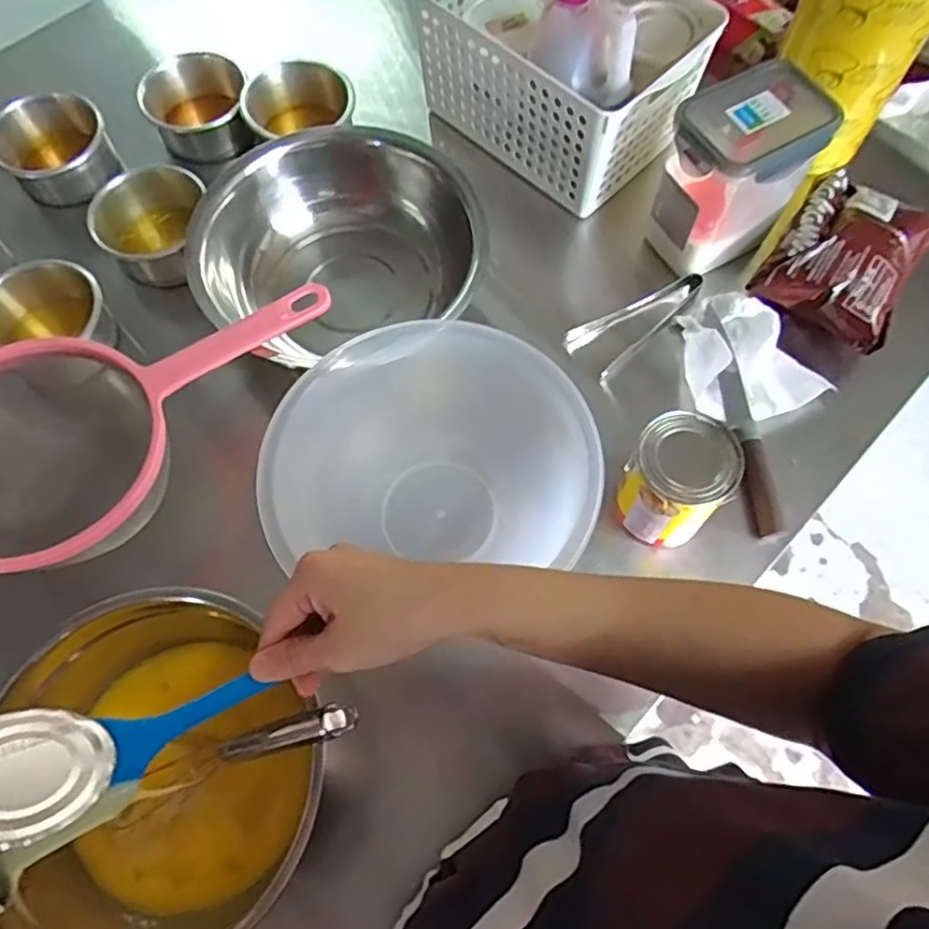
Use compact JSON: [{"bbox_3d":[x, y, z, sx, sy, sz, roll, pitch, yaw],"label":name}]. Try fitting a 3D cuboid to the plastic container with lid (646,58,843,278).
[{"bbox_3d":[0.243,-0.268,0.620,0.133,0.144,0.093,-30,71,-12],"label":"plastic container with lid"}]

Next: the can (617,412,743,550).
[{"bbox_3d":[0.162,0.011,0.517,0.072,0.093,0.073,0,67,0],"label":"can"}]

